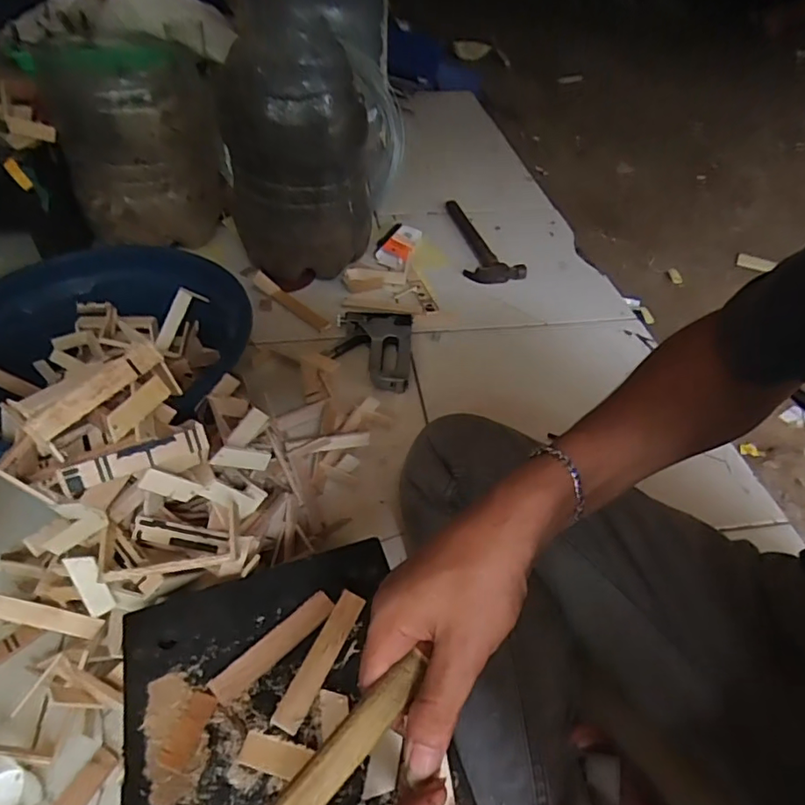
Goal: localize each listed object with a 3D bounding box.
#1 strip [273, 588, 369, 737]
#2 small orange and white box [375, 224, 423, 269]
[{"bbox_3d":[-0.058,0.182,0.390,0.020,0.006,0.099,24,51,12],"label":"strip"},{"bbox_3d":[-0.003,-0.295,1.028,0.054,0.023,0.124,21,49,18],"label":"small orange and white box"}]

